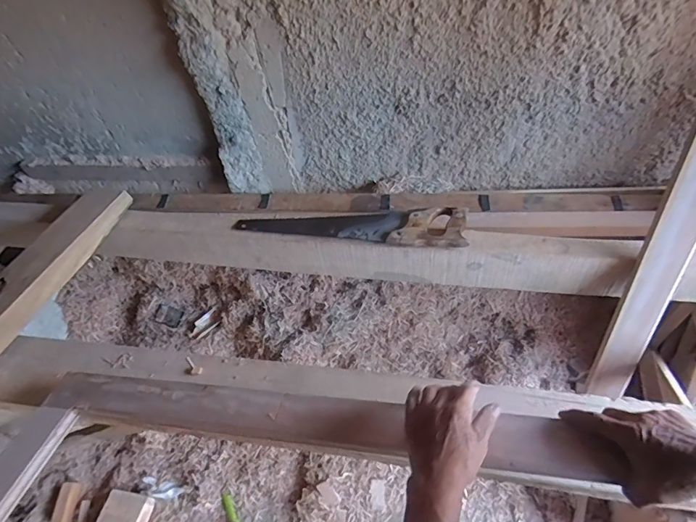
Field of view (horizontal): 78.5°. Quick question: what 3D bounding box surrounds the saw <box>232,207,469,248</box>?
[{"bbox_3d":[0.000,-0.101,0.964,0.512,0.045,0.145,9,52,13],"label":"saw"}]

